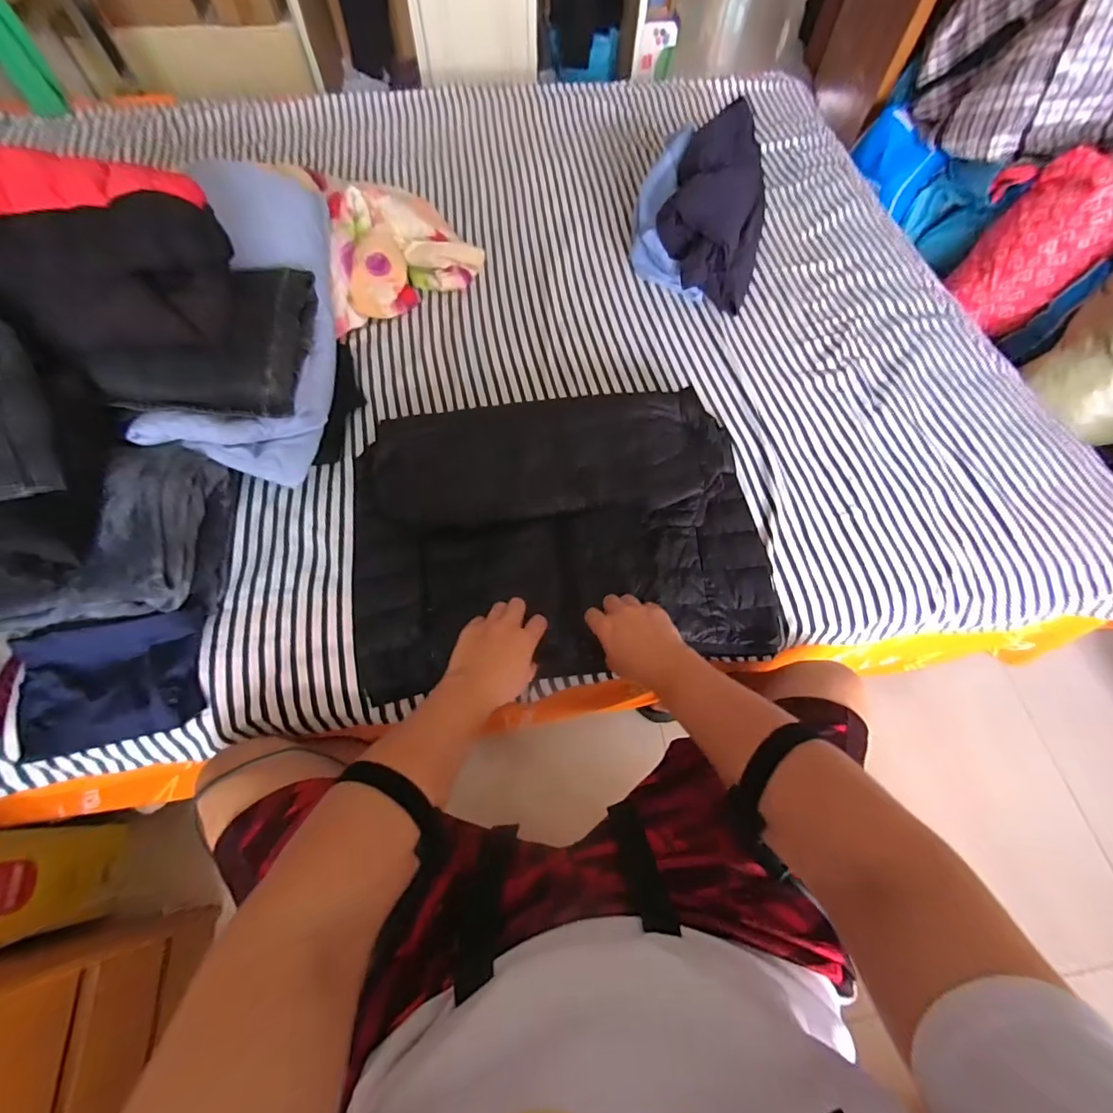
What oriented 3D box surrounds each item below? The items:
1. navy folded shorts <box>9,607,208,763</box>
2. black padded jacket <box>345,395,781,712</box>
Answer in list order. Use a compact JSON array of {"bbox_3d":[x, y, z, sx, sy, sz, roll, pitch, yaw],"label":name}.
[{"bbox_3d":[-0.536,0.145,0.589,0.195,0.053,0.144,-12,64,-5],"label":"navy folded shorts"},{"bbox_3d":[-0.003,-0.045,0.682,0.555,0.073,0.402,-8,64,-3],"label":"black padded jacket"}]

